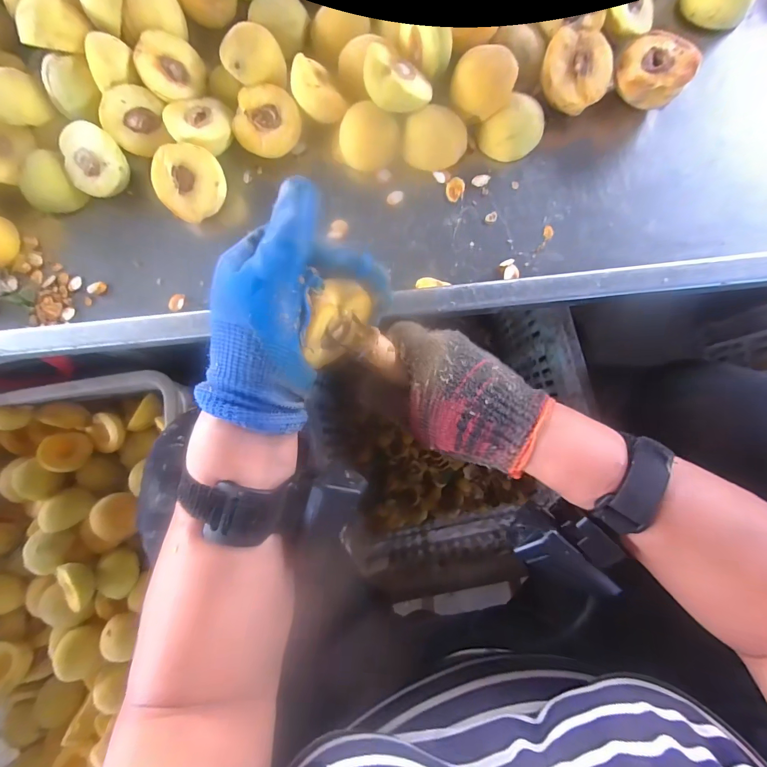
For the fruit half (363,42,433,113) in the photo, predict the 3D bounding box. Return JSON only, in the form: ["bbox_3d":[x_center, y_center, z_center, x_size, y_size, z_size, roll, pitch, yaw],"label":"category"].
[{"bbox_3d":[0.010,-0.264,0.332,0.060,0.026,0.044,36,64,-21],"label":"fruit half"}]

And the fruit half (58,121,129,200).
[{"bbox_3d":[-0.275,-0.211,0.359,0.058,0.019,0.058,34,110,-8],"label":"fruit half"}]

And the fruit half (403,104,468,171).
[{"bbox_3d":[0.048,-0.222,0.347,0.057,0.031,0.042,0,84,4],"label":"fruit half"}]

